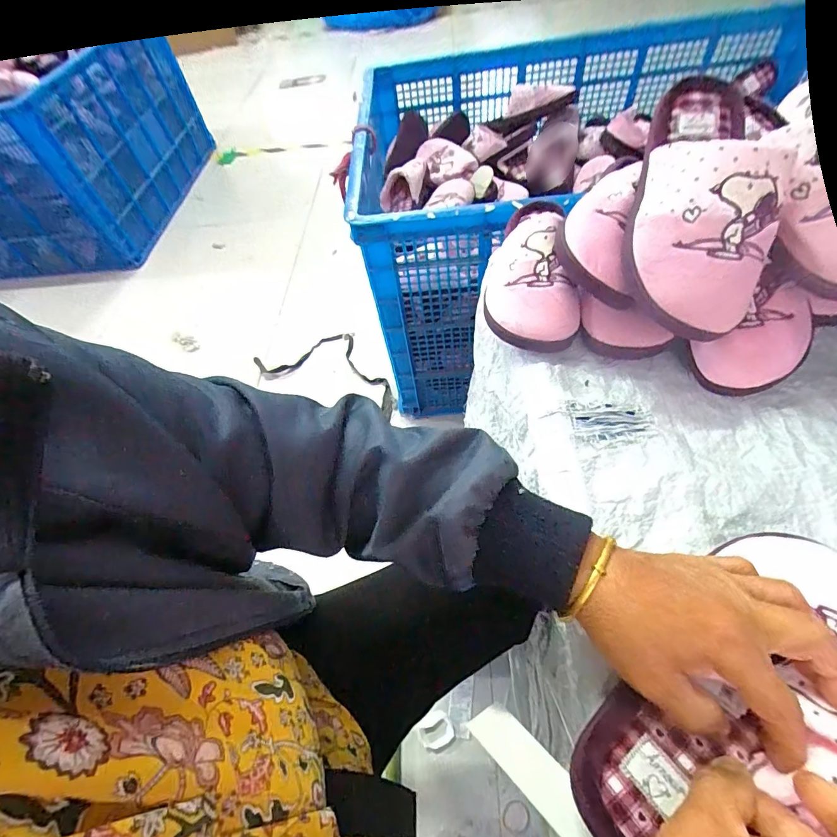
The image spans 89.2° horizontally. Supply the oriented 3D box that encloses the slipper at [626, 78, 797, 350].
[{"bbox_3d":[0.243,-0.196,0.360,0.104,0.078,0.242,6,80,9],"label":"slipper"}]

